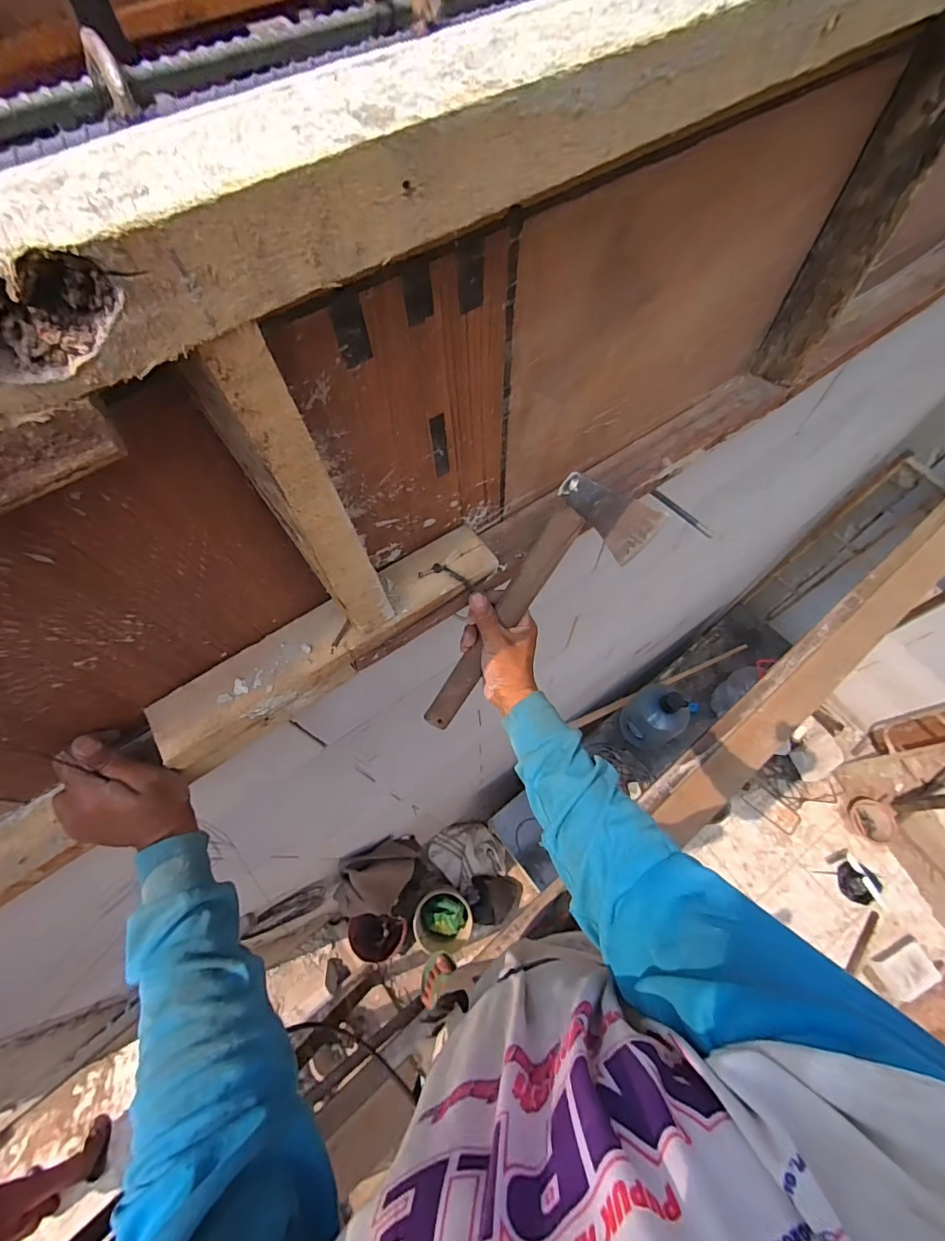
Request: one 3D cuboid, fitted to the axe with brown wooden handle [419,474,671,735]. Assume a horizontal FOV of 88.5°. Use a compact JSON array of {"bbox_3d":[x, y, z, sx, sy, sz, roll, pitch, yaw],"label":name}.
[{"bbox_3d":[0.050,0.000,0.522,0.086,0.035,0.334,47,116,20],"label":"axe with brown wooden handle"}]

